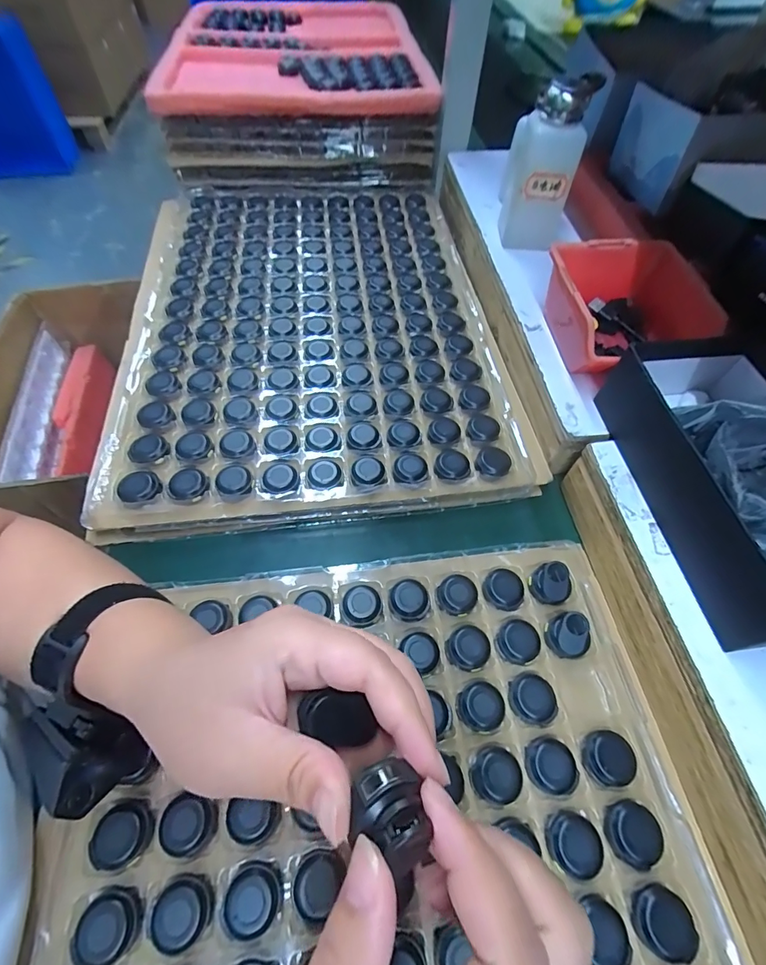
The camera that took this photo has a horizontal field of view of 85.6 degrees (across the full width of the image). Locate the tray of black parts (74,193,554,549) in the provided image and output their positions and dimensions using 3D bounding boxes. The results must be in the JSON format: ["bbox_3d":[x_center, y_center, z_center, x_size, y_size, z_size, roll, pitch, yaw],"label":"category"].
[{"bbox_3d":[-0.076,-0.185,0.459,0.377,0.028,0.488,-5,60,-5],"label":"tray of black parts"}]

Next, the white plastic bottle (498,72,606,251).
[{"bbox_3d":[0.160,-0.321,0.421,0.063,0.129,0.086,9,59,4],"label":"white plastic bottle"}]

